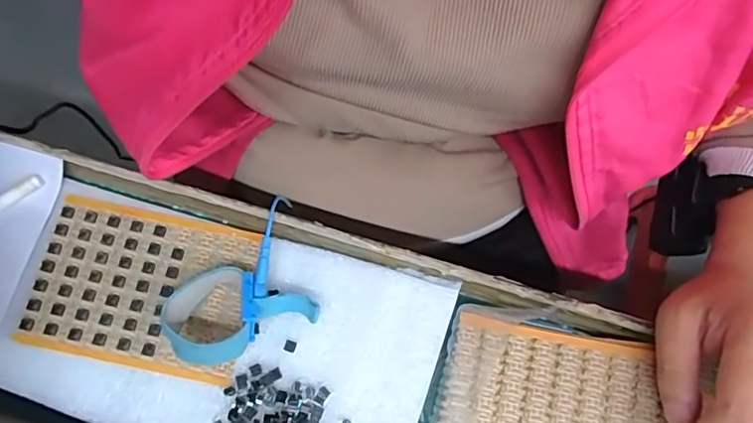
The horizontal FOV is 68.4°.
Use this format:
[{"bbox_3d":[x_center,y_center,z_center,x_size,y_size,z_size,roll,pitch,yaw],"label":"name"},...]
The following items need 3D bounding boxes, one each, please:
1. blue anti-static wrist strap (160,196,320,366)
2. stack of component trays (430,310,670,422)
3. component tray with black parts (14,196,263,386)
[{"bbox_3d":[-0.074,0.040,0.299,0.081,0.032,0.068,-26,77,-6],"label":"blue anti-static wrist strap"},{"bbox_3d":[0.102,0.111,0.296,0.137,0.012,0.088,13,76,4],"label":"stack of component trays"},{"bbox_3d":[-0.132,0.042,0.313,0.117,0.006,0.085,11,76,4],"label":"component tray with black parts"}]

